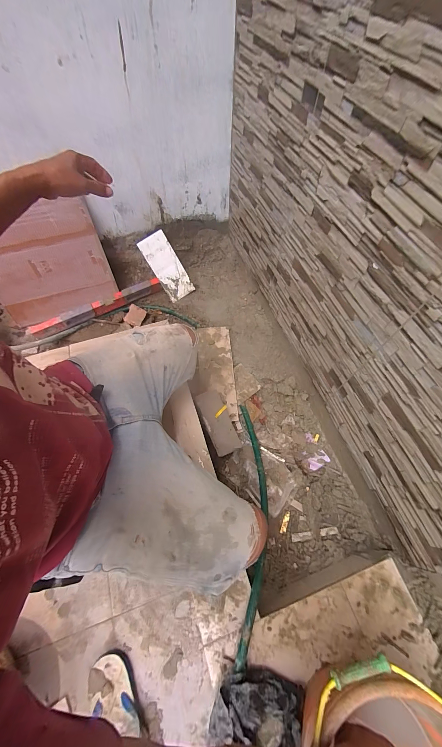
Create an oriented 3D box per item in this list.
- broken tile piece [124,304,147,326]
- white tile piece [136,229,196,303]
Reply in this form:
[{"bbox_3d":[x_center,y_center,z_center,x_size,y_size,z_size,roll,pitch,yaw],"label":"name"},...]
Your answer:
[{"bbox_3d":[-0.346,-0.232,1.045,0.067,0.008,0.077,31,98,-9],"label":"broken tile piece"},{"bbox_3d":[-0.212,-0.418,1.028,0.111,0.246,0.015,-32,27,-1],"label":"white tile piece"}]

